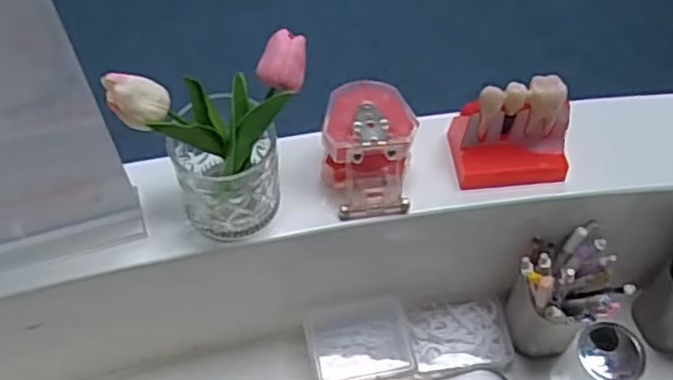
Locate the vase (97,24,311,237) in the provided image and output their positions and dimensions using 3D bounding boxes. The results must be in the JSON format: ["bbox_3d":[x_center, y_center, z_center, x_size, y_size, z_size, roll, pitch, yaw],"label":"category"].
[{"bbox_3d":[-0.082,-0.030,0.507,0.133,0.137,0.078,-12,60,-11],"label":"vase"}]

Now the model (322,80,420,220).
[{"bbox_3d":[0.026,-0.033,0.555,0.072,0.066,0.089,0,58,-4],"label":"model"}]

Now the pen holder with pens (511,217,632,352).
[{"bbox_3d":[0.211,0.108,0.653,0.078,0.151,0.076,-3,59,-5],"label":"pen holder with pens"}]

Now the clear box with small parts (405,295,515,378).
[{"bbox_3d":[0.128,0.150,0.696,0.100,0.022,0.074,-6,56,-4],"label":"clear box with small parts"}]

